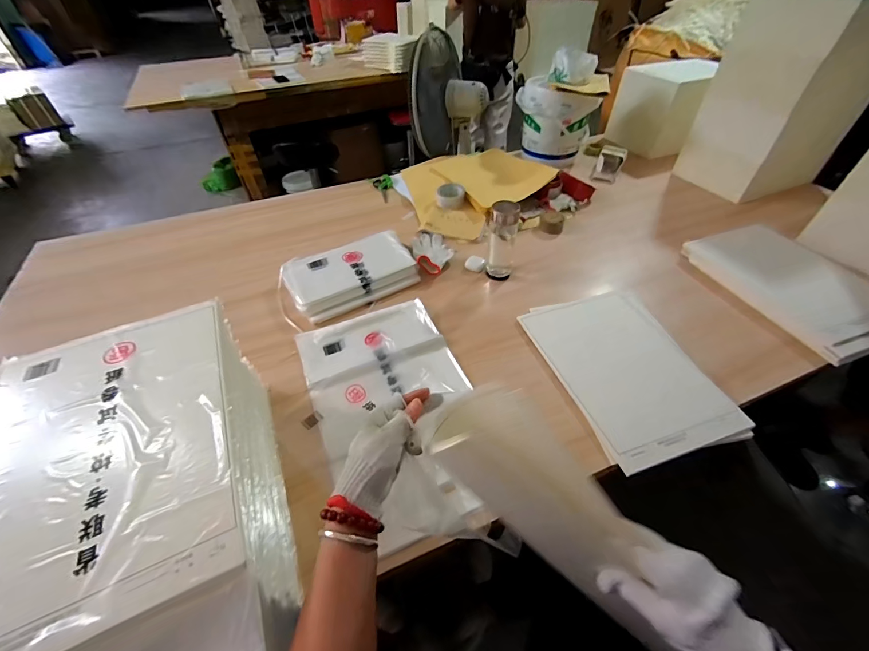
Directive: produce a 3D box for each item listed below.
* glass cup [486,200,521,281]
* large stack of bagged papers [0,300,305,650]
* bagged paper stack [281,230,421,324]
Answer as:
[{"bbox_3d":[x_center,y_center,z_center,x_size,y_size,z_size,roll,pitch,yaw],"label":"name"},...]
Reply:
[{"bbox_3d":[0.164,-0.206,0.887,0.057,0.181,0.052,-1,46,1],"label":"glass cup"},{"bbox_3d":[-0.344,0.230,0.449,0.263,0.228,0.455,-20,49,-17],"label":"large stack of bagged papers"},{"bbox_3d":[-0.209,-0.131,0.926,0.306,0.057,0.204,-23,50,-19],"label":"bagged paper stack"}]

